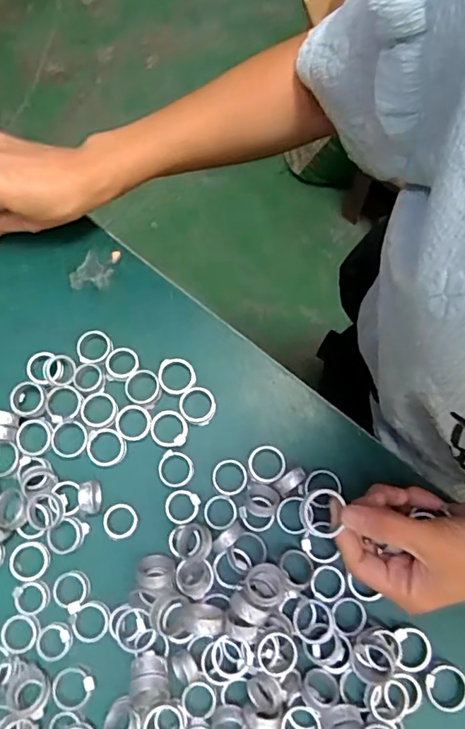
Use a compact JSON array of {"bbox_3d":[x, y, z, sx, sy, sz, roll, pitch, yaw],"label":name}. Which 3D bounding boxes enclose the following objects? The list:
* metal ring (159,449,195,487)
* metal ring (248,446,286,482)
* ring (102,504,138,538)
[{"bbox_3d":[-0.041,0.077,0.387,0.026,0.004,0.026,0,76,1],"label":"metal ring"},{"bbox_3d":[0.025,0.073,0.388,0.027,0.006,0.027,0,76,1],"label":"metal ring"},{"bbox_3d":[-0.081,0.112,0.381,0.024,0.004,0.024,0,76,1],"label":"ring"}]

